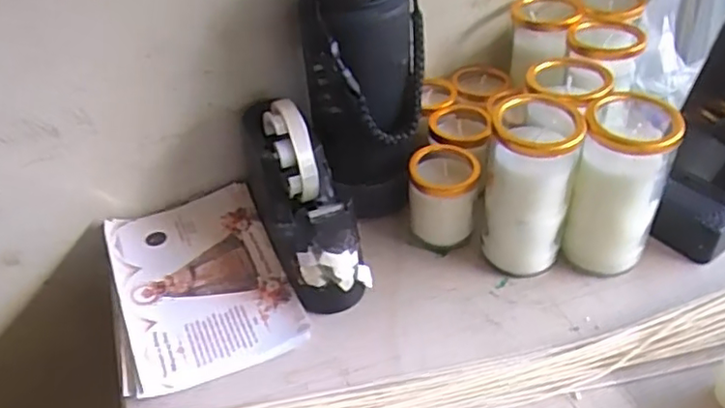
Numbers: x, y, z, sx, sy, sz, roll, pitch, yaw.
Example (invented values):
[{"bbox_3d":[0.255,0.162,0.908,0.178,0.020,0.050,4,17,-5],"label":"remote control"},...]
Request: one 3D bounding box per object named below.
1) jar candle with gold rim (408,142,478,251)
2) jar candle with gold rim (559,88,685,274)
[{"bbox_3d":[0.071,-0.005,0.565,0.057,0.080,0.058,0,40,4],"label":"jar candle with gold rim"},{"bbox_3d":[0.204,-0.015,0.509,0.063,0.148,0.060,11,42,16],"label":"jar candle with gold rim"}]

